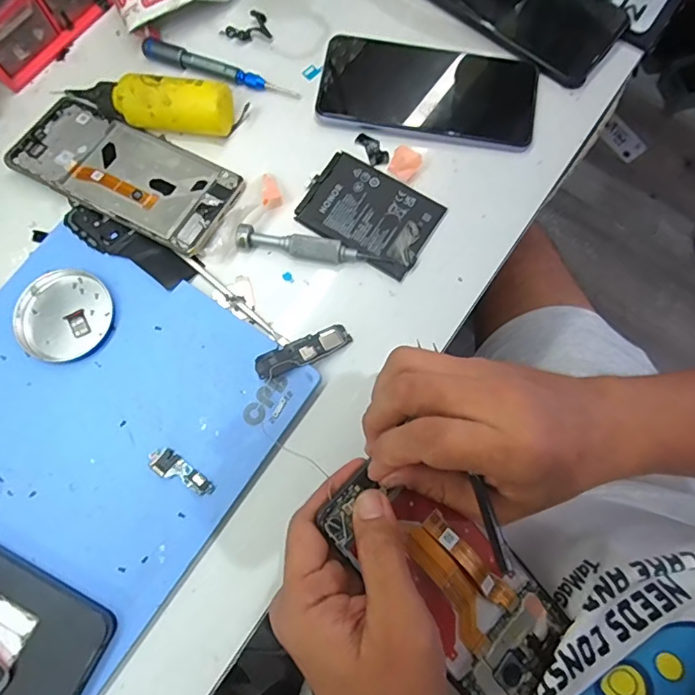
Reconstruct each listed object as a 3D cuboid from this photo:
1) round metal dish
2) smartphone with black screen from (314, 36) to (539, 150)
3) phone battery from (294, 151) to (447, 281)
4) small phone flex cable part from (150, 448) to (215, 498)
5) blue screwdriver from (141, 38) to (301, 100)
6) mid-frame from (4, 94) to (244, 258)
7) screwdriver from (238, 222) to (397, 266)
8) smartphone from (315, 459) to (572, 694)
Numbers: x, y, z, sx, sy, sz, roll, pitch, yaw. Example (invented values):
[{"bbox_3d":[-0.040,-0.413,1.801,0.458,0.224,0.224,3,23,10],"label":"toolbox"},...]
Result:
[{"bbox_3d":[-0.194,-0.024,0.336,0.062,0.005,0.064,0,77,1],"label":"round metal dish"},{"bbox_3d":[0.062,-0.199,0.379,0.164,0.012,0.074,8,77,3],"label":"smartphone with black screen"},{"bbox_3d":[0.016,-0.100,0.359,0.094,0.006,0.068,32,79,8],"label":"phone battery"},{"bbox_3d":[-0.105,0.079,0.310,0.044,0.005,0.017,36,80,9],"label":"small phone flex cable part"},{"bbox_3d":[-0.099,-0.217,0.386,0.126,0.010,0.015,19,78,5],"label":"blue screwdriver"},{"bbox_3d":[-0.164,-0.131,0.365,0.163,0.014,0.075,28,79,7],"label":"mid-frame"},{"bbox_3d":[-0.024,-0.069,0.348,0.108,0.014,0.018,11,77,3],"label":"screwdriver"},{"bbox_3d":[0.056,0.127,0.273,0.155,0.011,0.073,48,64,-4],"label":"smartphone"}]

